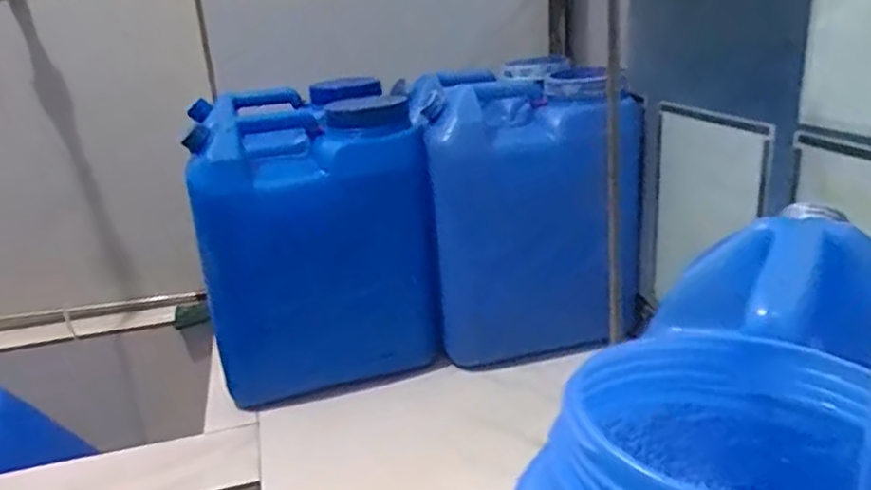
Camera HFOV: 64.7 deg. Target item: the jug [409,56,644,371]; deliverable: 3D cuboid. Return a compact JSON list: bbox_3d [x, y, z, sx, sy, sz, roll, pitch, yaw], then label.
[{"bbox_3d":[0.137,-0.064,1.147,0.318,0.421,0.278,-7,21,-6],"label":"jug"}]

